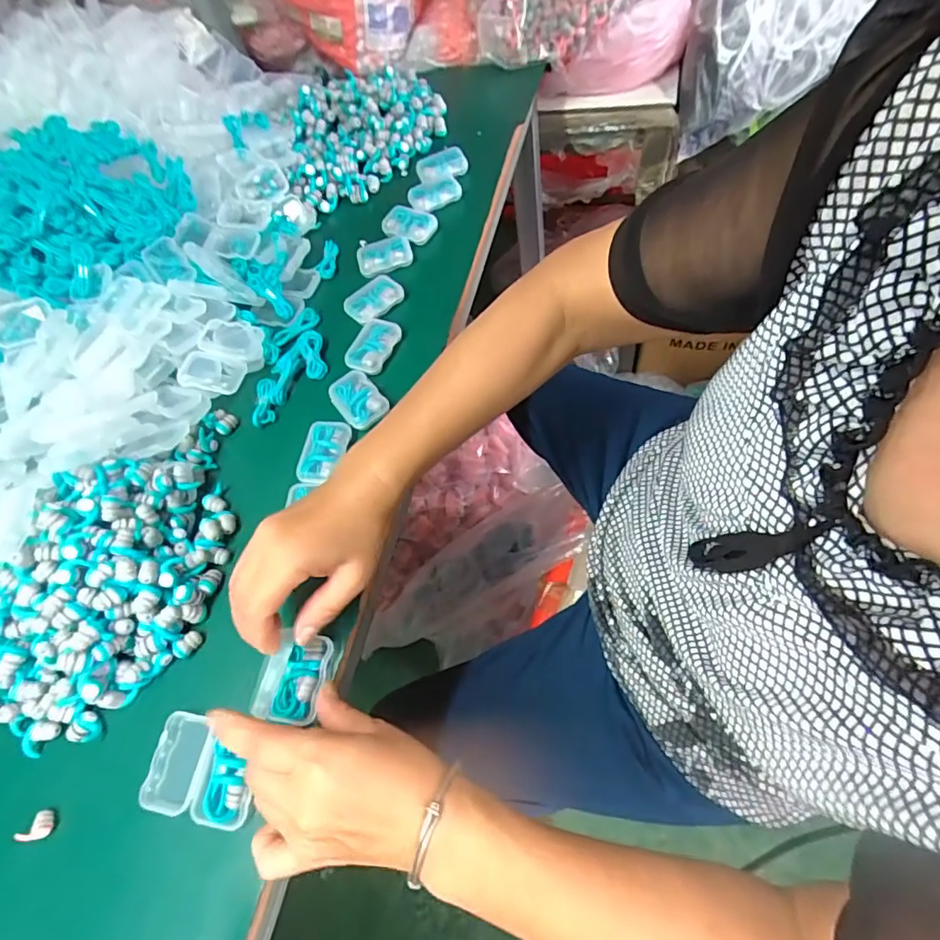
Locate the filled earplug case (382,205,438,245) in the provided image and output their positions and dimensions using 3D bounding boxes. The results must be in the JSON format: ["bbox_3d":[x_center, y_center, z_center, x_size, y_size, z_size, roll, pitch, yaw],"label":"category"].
[{"bbox_3d":[-0.066,-0.263,0.551,0.056,0.014,0.042,22,69,20],"label":"filled earplug case"}]

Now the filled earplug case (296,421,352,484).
[{"bbox_3d":[-0.122,-0.011,0.433,0.032,0.026,0.057,8,64,14],"label":"filled earplug case"}]

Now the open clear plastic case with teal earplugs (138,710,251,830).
[{"bbox_3d":[-0.171,0.191,0.327,0.075,0.010,0.055,0,61,19],"label":"open clear plastic case with teal earplugs"}]

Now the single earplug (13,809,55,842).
[{"bbox_3d":[-0.282,0.230,0.330,0.022,0.011,0.016,-14,61,3],"label":"single earplug"}]

